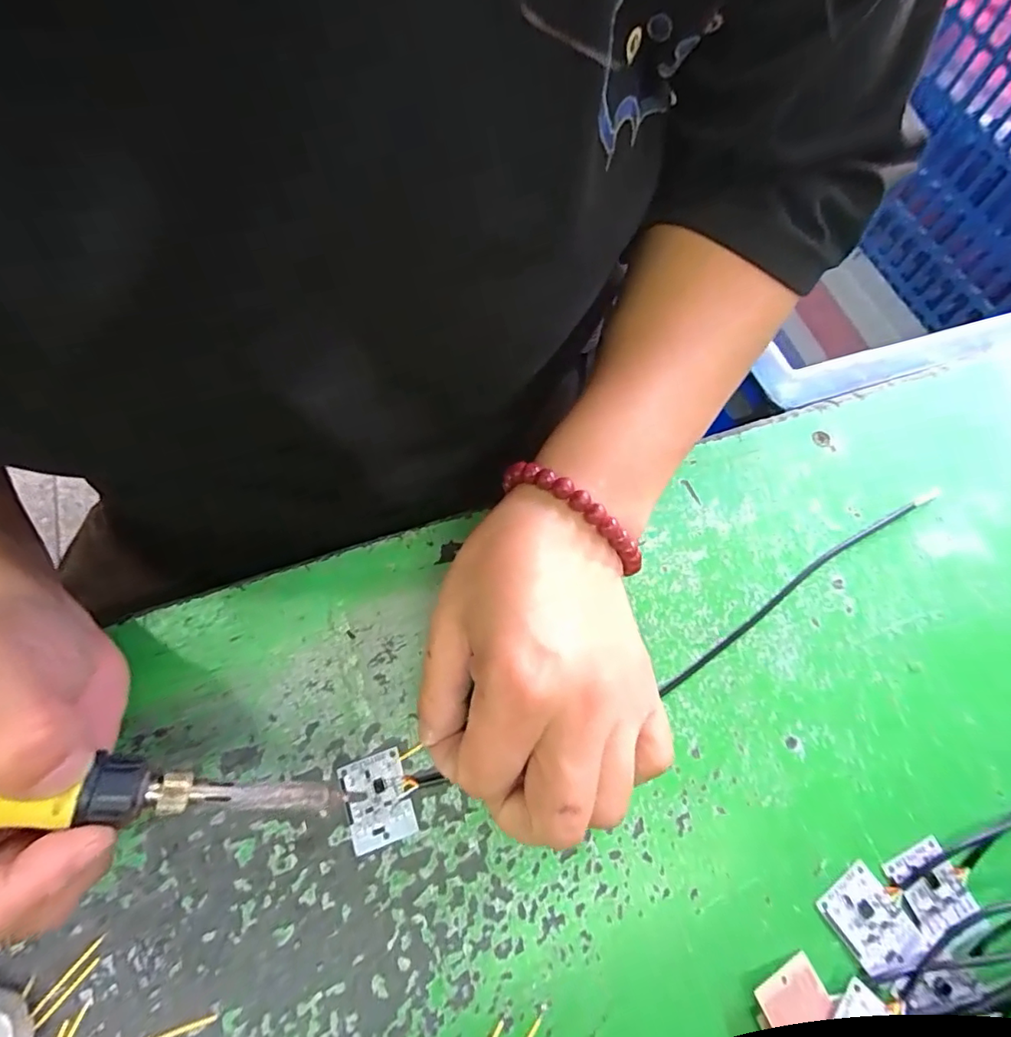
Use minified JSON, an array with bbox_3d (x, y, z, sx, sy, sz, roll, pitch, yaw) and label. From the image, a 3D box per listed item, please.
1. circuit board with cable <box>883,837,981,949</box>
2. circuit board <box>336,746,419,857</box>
[{"bbox_3d":[0.162,0.140,0.205,0.027,0.004,0.026,-24,70,-13],"label":"circuit board with cable"},{"bbox_3d":[-0.050,0.110,0.211,0.025,0.004,0.032,-17,68,-10],"label":"circuit board"}]

